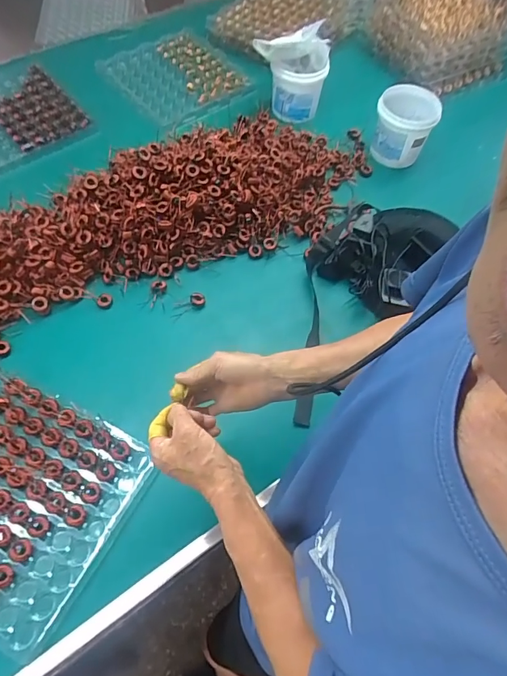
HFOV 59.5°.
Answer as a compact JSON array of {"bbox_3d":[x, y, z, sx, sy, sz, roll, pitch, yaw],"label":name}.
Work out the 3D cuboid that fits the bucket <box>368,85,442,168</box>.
[{"bbox_3d":[0.345,-0.490,1.015,0.131,0.123,0.139,1,64,-2],"label":"bucket"}]

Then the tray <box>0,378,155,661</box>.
[{"bbox_3d":[-0.328,0.225,0.626,0.287,0.029,0.286,26,63,11],"label":"tray"}]

